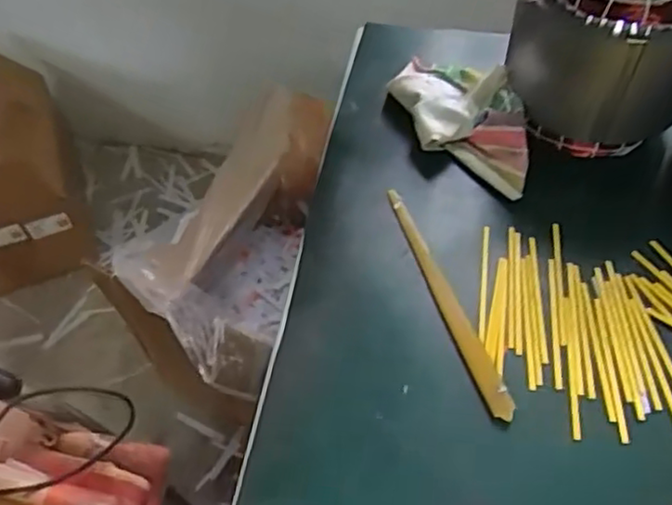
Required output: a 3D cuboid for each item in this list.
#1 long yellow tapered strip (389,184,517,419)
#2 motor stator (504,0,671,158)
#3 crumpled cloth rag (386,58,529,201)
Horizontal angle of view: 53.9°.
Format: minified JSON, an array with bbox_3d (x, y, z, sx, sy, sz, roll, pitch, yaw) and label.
[{"bbox_3d":[0.084,0.034,0.512,0.021,0.011,0.208,-16,56,-8],"label":"long yellow tapered strip"},{"bbox_3d":[0.229,-0.186,0.546,0.156,0.151,0.141,23,59,18],"label":"motor stator"},{"bbox_3d":[0.111,-0.123,0.593,0.089,0.040,0.186,-17,56,-9],"label":"crumpled cloth rag"}]

